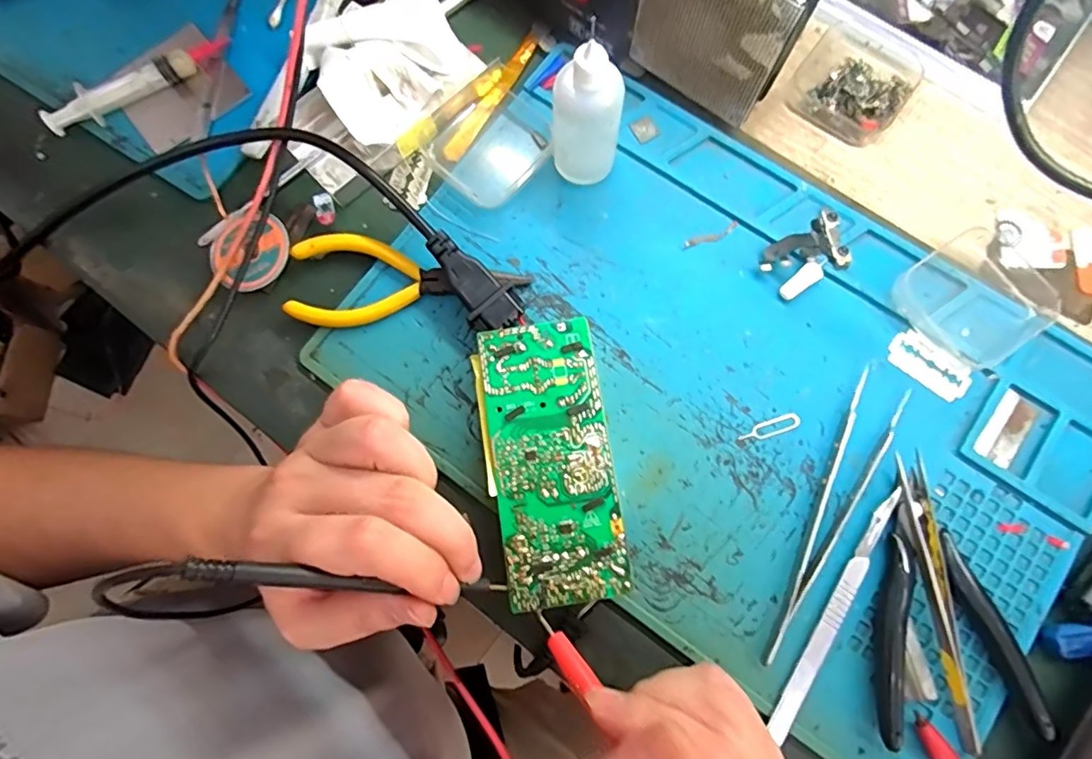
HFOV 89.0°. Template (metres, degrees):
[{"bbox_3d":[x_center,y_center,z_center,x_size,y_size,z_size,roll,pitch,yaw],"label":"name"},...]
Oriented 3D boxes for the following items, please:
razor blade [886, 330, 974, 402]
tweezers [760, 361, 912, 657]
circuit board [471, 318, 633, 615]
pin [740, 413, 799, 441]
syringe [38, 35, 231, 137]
[{"bbox_3d":[0.202,-0.007,0.293,0.043,0.004,0.021,39,89,10],"label":"razor blade"},{"bbox_3d":[0.138,0.064,0.274,0.024,0.009,0.152,31,80,8],"label":"tweezers"},{"bbox_3d":[0.001,0.040,0.275,0.059,0.025,0.131,-9,77,0],"label":"circuit board"},{"bbox_3d":[0.116,0.025,0.286,0.032,0.004,0.009,-19,78,-3],"label":"pin"},{"bbox_3d":[-0.244,-0.178,0.334,0.112,0.021,0.013,-30,79,-5],"label":"syringe"}]

